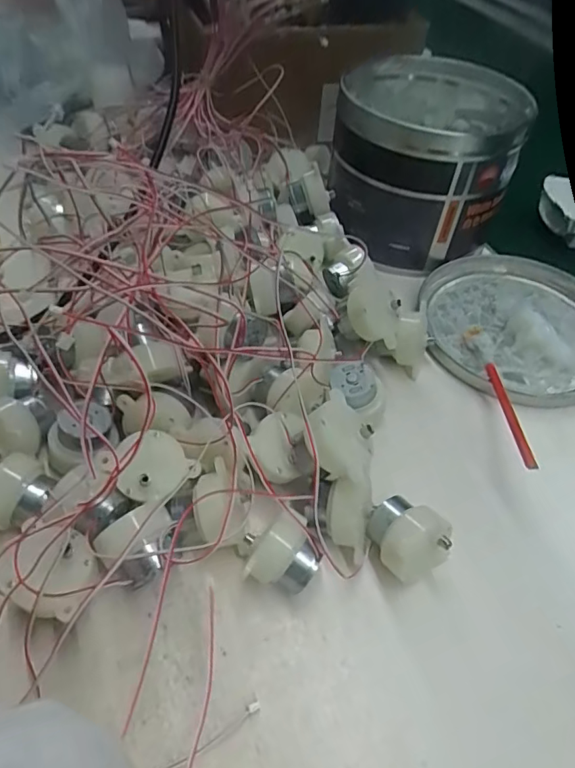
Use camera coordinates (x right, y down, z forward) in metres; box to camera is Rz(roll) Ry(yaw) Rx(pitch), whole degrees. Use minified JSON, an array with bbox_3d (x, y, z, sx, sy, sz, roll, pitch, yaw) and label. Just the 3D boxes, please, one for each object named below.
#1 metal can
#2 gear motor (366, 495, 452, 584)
[{"bbox_3d":[0.097,-0.165,0.389,0.126,0.105,0.138,6,49,2],"label":"metal can"},{"bbox_3d":[0.051,0.067,0.231,0.033,0.033,0.031,2,49,-2],"label":"gear motor"}]

